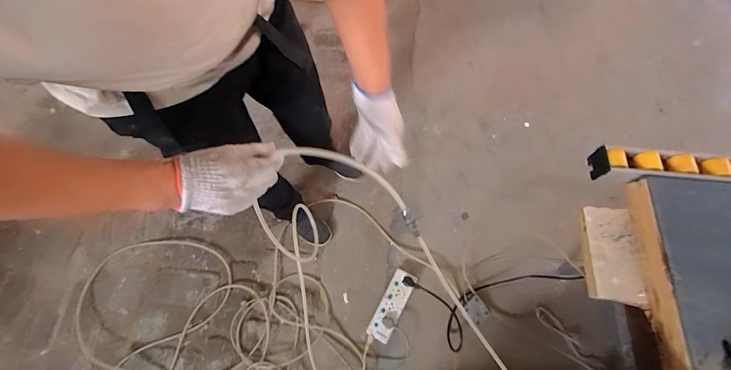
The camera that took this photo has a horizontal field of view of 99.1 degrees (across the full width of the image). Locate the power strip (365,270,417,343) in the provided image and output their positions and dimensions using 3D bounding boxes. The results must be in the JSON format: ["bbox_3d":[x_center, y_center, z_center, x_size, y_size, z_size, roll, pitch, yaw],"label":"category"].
[{"bbox_3d":[0.091,0.420,1.094,0.078,0.044,0.240,27,71,11],"label":"power strip"}]

